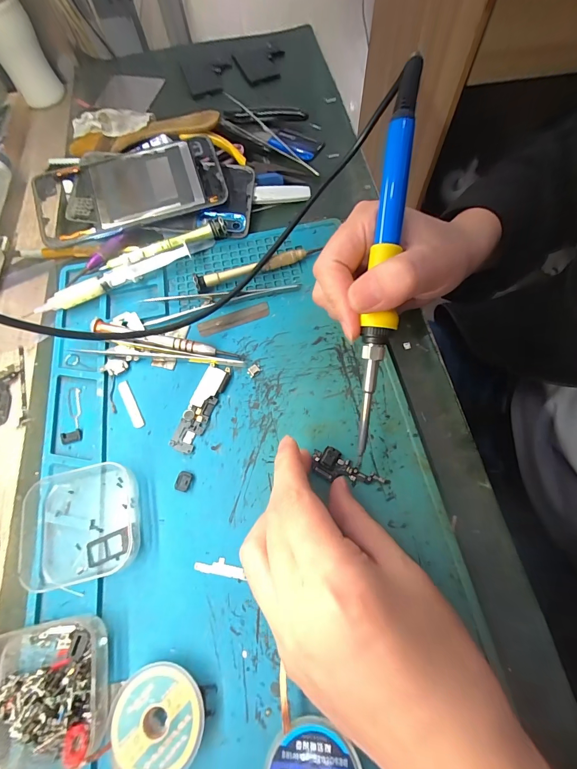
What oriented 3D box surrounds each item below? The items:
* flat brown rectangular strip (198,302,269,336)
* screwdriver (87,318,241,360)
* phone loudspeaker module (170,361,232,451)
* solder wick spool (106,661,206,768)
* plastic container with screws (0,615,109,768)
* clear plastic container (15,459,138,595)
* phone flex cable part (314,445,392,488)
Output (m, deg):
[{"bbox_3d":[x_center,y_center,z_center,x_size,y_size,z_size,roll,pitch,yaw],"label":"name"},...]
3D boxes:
[{"bbox_3d":[-0.043,-0.052,0.260,0.057,0.004,0.014,-18,68,-5],"label":"flat brown rectangular strip"},{"bbox_3d":[-0.091,-0.033,0.247,0.111,0.015,0.014,12,69,7],"label":"screwdriver"},{"bbox_3d":[-0.061,0.016,0.233,0.018,0.004,0.064,20,70,10],"label":"phone loudspeaker module"},{"bbox_3d":[-0.064,0.165,0.165,0.045,0.014,0.044,-1,68,2],"label":"solder wick spool"},{"bbox_3d":[-0.125,0.157,0.166,0.061,0.025,0.061,-13,68,-3],"label":"plastic container with screws"},{"bbox_3d":[-0.125,0.082,0.201,0.062,0.018,0.064,-17,68,-4],"label":"clear plastic container"},{"bbox_3d":[0.039,0.054,0.212,0.048,0.004,0.019,18,70,8],"label":"phone flex cable part"}]

